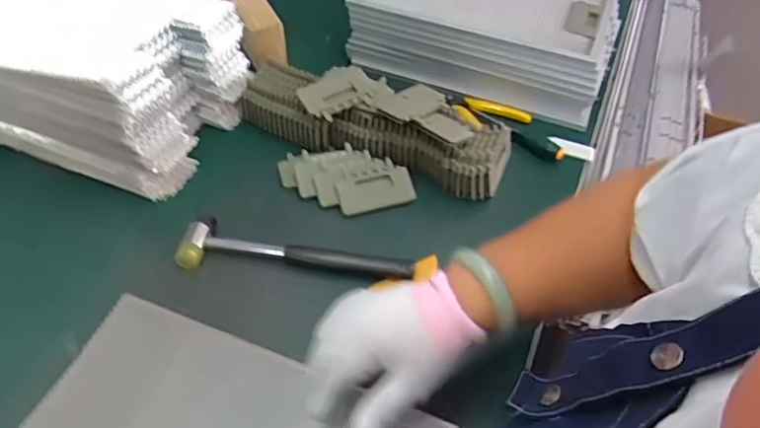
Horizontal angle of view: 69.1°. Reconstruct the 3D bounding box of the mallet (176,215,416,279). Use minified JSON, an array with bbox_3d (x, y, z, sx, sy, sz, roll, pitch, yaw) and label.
[{"bbox_3d":[-0.084,0.043,0.567,0.233,0.035,0.050,5,48,2],"label":"mallet"}]

